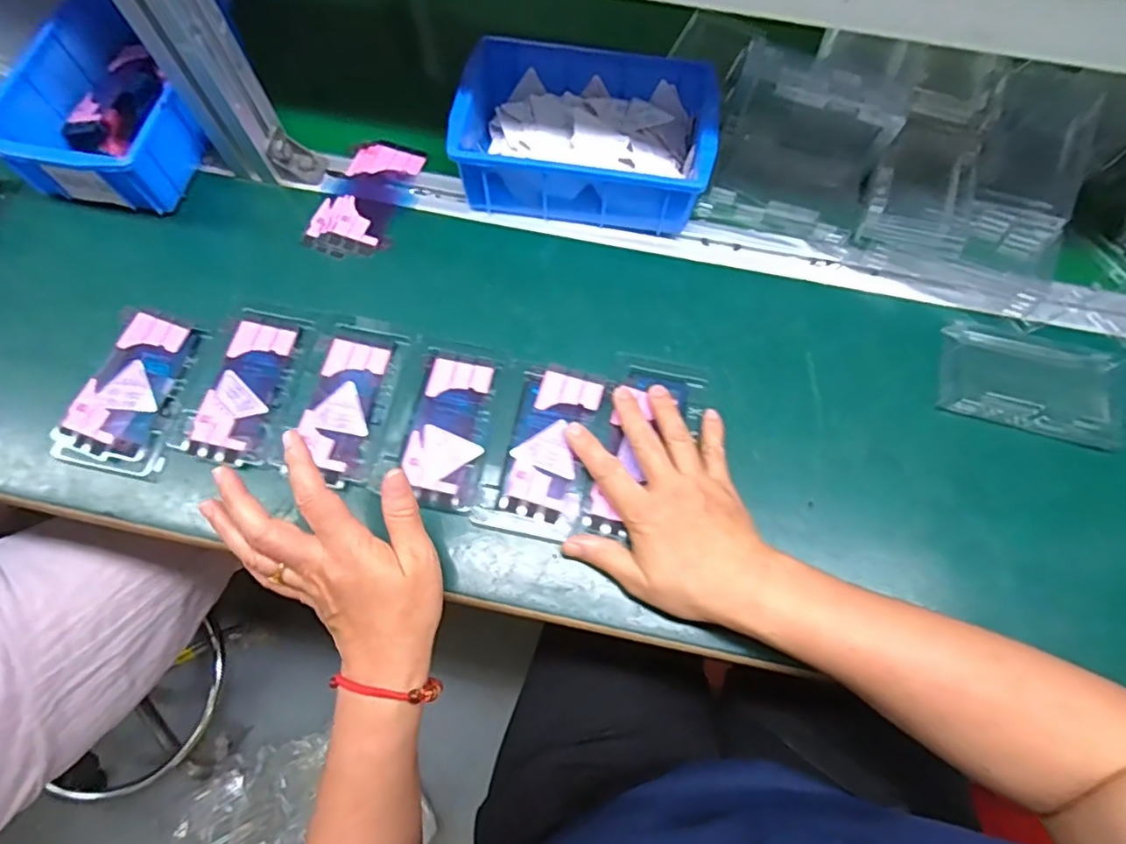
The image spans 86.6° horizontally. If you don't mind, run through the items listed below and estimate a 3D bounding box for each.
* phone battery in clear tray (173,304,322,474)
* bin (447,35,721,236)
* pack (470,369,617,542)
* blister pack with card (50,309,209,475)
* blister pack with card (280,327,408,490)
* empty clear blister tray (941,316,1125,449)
[{"bbox_3d":[-0.234,-0.029,0.443,0.078,0.004,0.120,9,72,2],"label":"phone battery in clear tray"},{"bbox_3d":[0.019,-0.239,0.496,0.200,0.060,0.136,7,72,1],"label":"bin"},{"bbox_3d":[-0.010,0.020,0.427,0.068,0.006,0.122,17,72,4],"label":"pack"},{"bbox_3d":[-0.315,-0.025,0.438,0.069,0.010,0.118,10,69,3],"label":"blister pack with card"},{"bbox_3d":[-0.159,-0.015,0.440,0.070,0.008,0.121,7,72,1],"label":"blister pack with card"},{"bbox_3d":[0.351,-0.031,0.451,0.125,0.011,0.081,16,72,4],"label":"empty clear blister tray"}]

